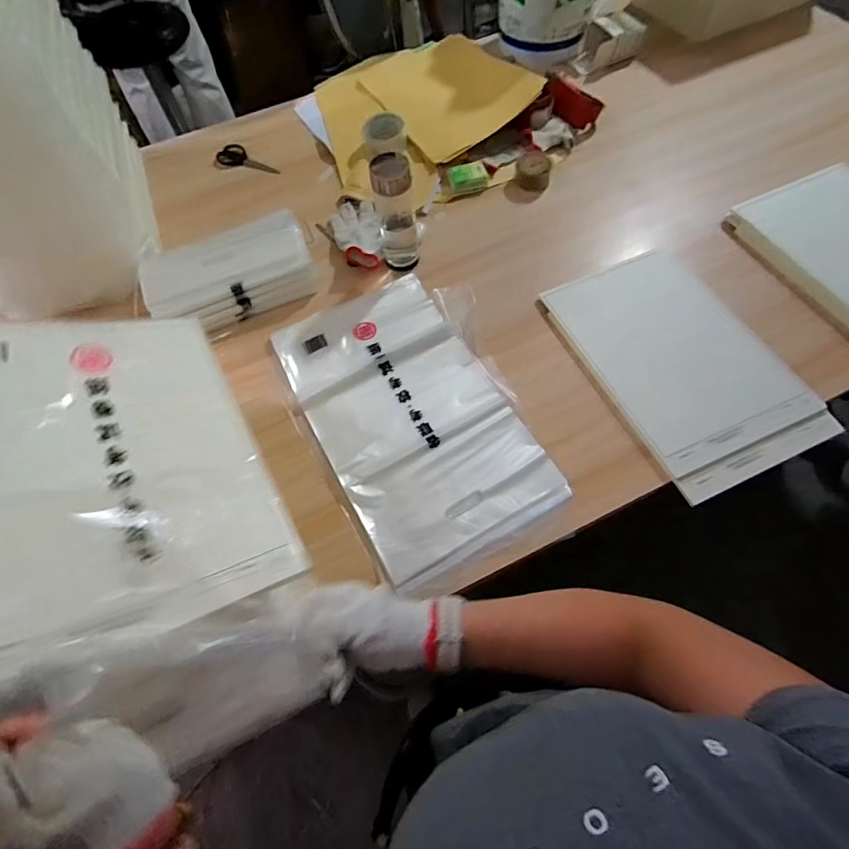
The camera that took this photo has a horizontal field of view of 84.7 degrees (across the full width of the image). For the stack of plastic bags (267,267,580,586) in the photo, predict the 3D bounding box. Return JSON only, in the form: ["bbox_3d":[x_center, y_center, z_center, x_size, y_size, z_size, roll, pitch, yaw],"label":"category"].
[{"bbox_3d":[-0.015,-0.033,0.733,0.317,0.019,0.483,-27,65,-10],"label":"stack of plastic bags"}]

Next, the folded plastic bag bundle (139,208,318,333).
[{"bbox_3d":[-0.345,-0.263,0.832,0.295,0.086,0.136,-27,65,-10],"label":"folded plastic bag bundle"}]

